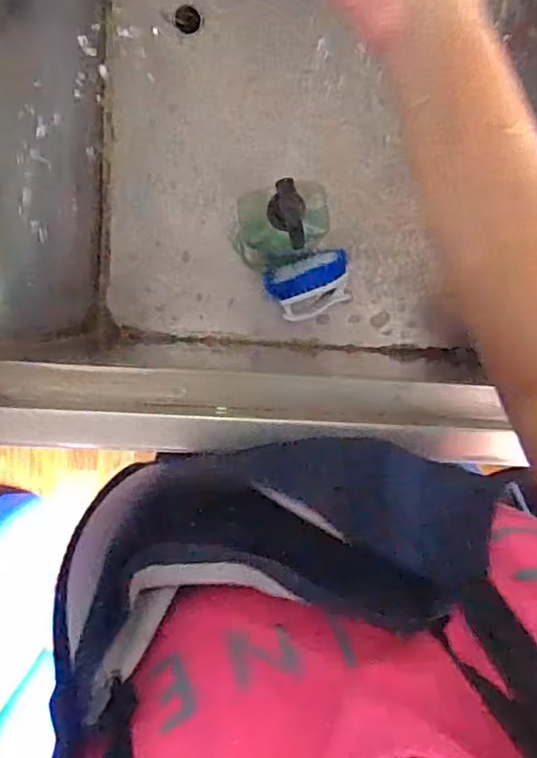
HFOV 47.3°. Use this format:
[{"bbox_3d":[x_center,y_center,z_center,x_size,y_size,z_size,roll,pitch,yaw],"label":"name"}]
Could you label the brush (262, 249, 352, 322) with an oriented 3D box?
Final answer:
[{"bbox_3d":[0.053,-0.119,0.782,0.111,0.061,0.080,-23,97,1],"label":"brush"}]

